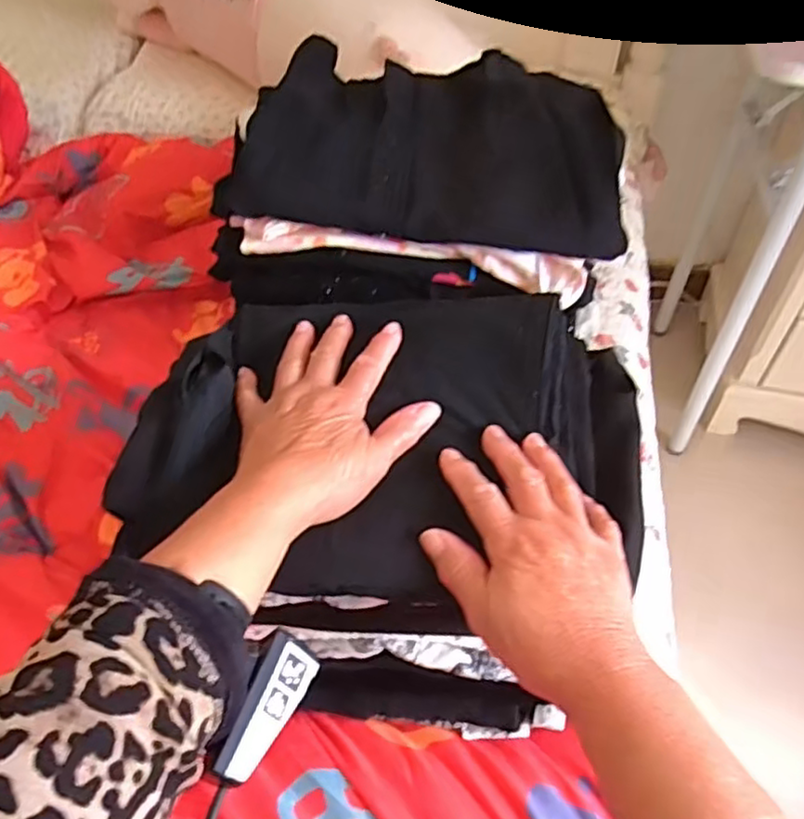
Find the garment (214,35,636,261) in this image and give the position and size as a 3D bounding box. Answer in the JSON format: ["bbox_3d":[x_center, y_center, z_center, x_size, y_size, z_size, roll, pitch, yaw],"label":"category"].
[{"bbox_3d":[0.024,-0.239,0.587,0.326,0.056,0.224,4,48,4],"label":"garment"}]

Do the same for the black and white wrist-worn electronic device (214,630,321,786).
[{"bbox_3d":[-0.068,0.139,0.314,0.015,0.030,0.067,-21,23,42],"label":"black and white wrist-worn electronic device"}]

